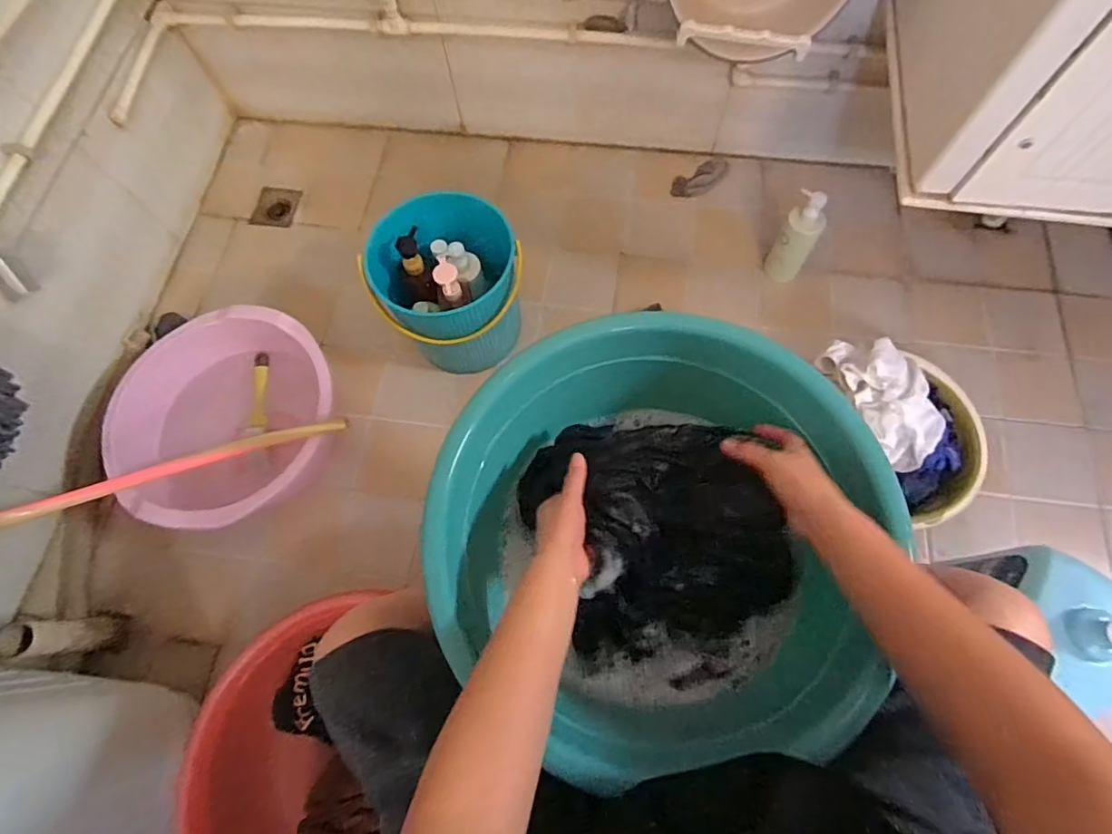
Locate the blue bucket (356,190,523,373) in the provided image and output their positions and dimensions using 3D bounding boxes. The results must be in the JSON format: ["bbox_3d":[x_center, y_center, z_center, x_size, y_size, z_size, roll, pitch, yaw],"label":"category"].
[{"bbox_3d":[-0.189,-0.229,1.023,0.263,0.243,0.227,-19,70,-5],"label":"blue bucket"}]

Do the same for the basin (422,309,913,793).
[{"bbox_3d":[0.098,0.116,0.571,0.403,0.164,0.383,-1,70,2],"label":"basin"}]

